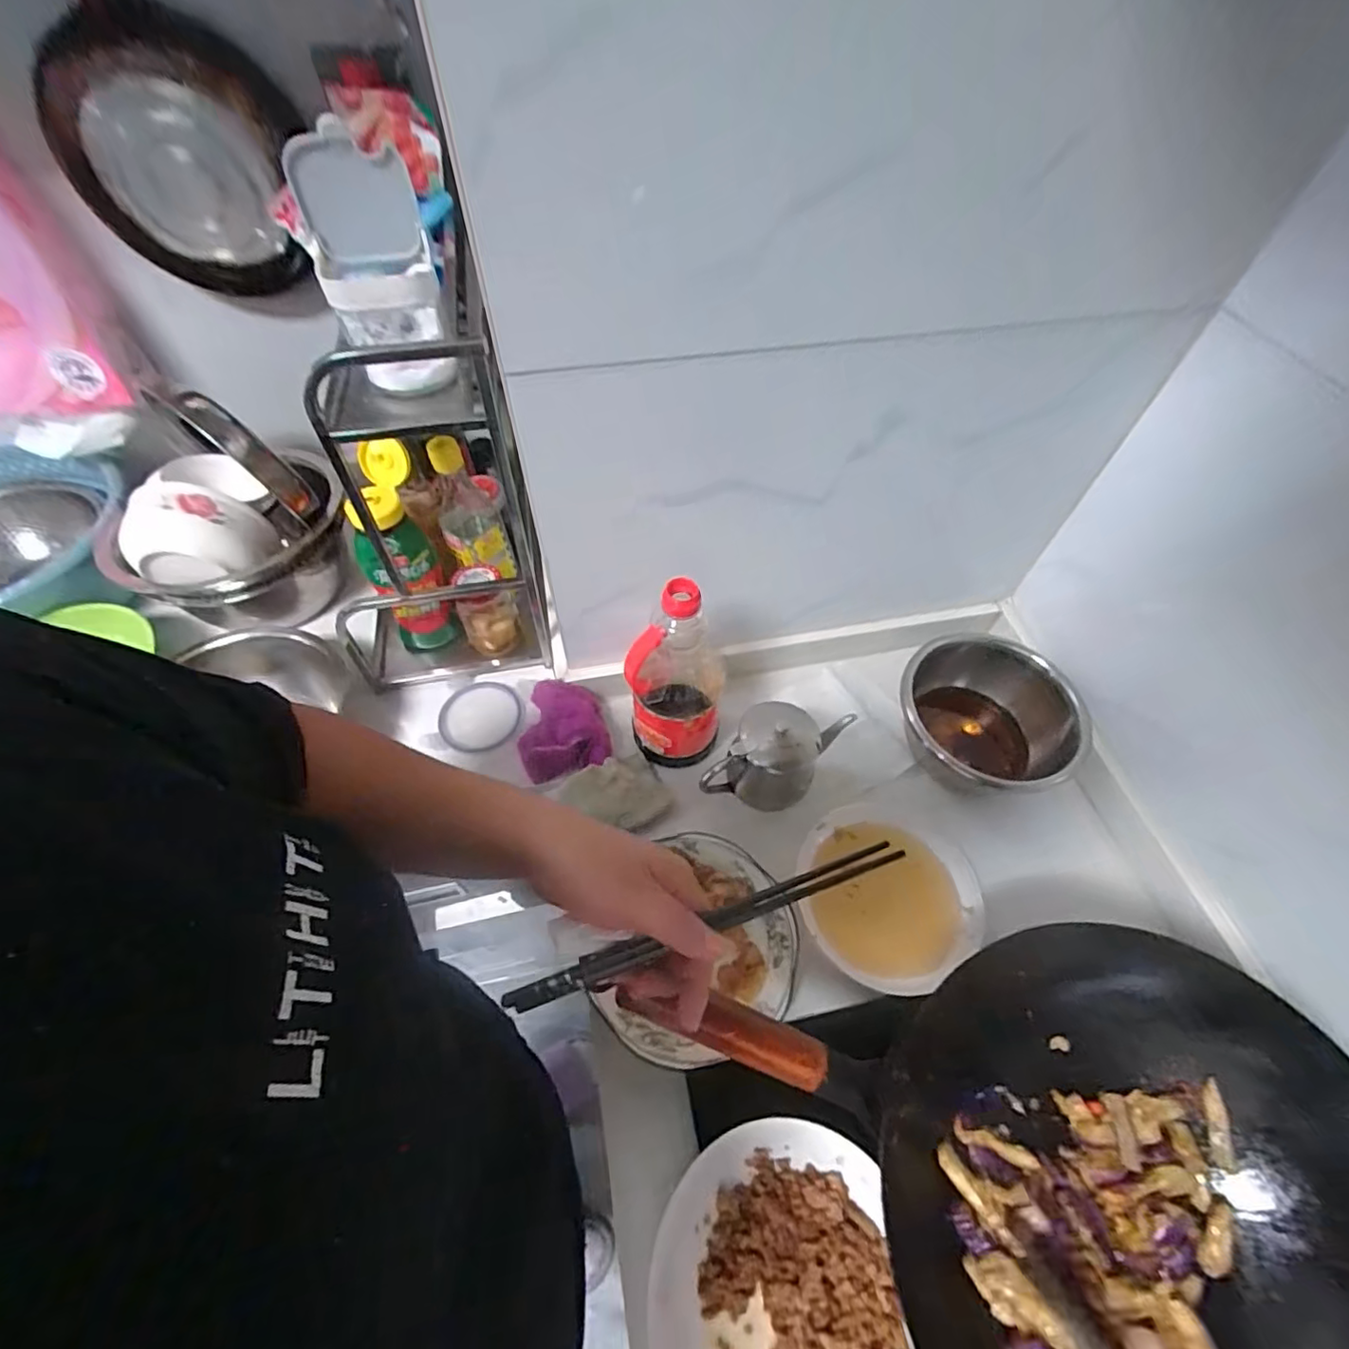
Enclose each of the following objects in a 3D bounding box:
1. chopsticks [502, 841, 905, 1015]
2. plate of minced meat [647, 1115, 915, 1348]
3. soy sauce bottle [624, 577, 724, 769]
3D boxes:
[{"bbox_3d":[0.019,0.147,0.348,0.240,0.017,0.014,-20,58,-4],"label":"chopsticks"},{"bbox_3d":[0.075,0.449,0.428,0.177,0.030,0.197,-6,56,-5],"label":"plate of minced meat"},{"bbox_3d":[0.002,-0.004,0.621,0.090,0.257,0.101,4,56,2],"label":"soy sauce bottle"}]

